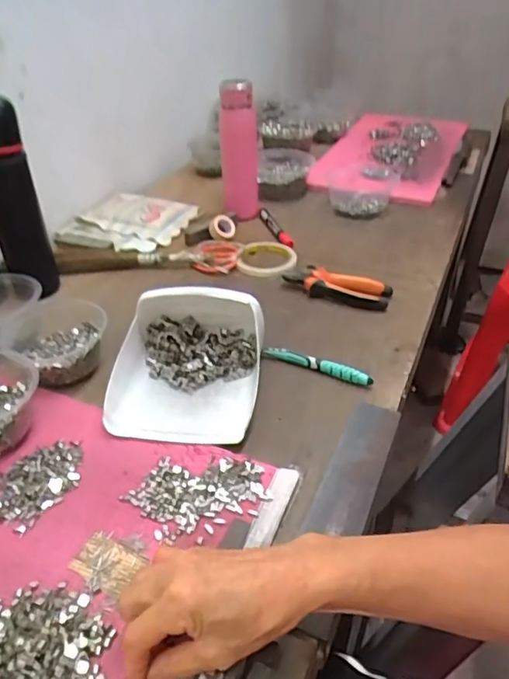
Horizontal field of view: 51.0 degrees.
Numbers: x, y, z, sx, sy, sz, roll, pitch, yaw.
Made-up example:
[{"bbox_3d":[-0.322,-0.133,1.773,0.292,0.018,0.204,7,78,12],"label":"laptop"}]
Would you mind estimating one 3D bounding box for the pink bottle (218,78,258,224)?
[{"bbox_3d":[-0.026,-0.328,0.927,0.066,0.224,0.052,-1,36,0],"label":"pink bottle"}]

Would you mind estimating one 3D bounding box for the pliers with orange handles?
[{"bbox_3d":[0.118,-0.079,0.760,0.148,0.028,0.057,13,39,19],"label":"pliers with orange handles"}]

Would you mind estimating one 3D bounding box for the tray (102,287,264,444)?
[{"bbox_3d":[-0.072,0.017,0.573,0.156,0.084,0.175,2,36,5],"label":"tray"}]

